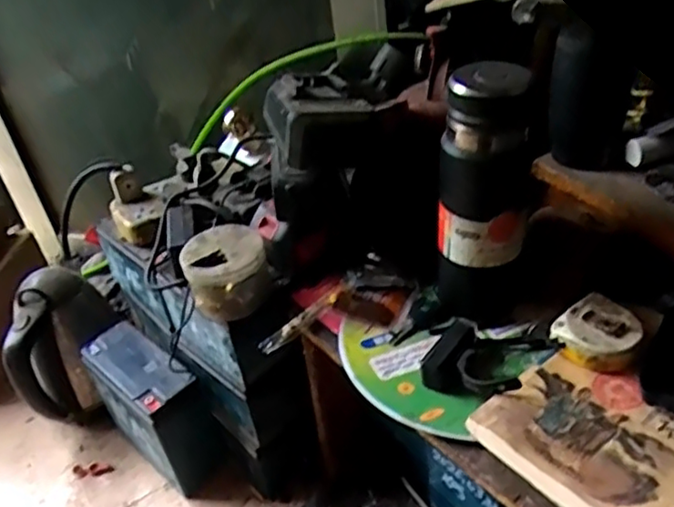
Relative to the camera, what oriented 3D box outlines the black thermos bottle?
[{"bbox_3d":[0.131,-0.050,0.583,0.079,0.224,0.066,5,41,14],"label":"black thermos bottle"}]

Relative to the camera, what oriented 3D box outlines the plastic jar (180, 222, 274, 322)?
[{"bbox_3d":[-0.115,0.018,0.682,0.085,0.061,0.077,-13,40,-7],"label":"plastic jar"}]

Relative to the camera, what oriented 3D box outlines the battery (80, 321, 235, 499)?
[{"bbox_3d":[-0.238,0.205,0.857,0.194,0.175,0.079,26,49,33],"label":"battery"}]

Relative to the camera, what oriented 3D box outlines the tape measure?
[{"bbox_3d":[0.228,0.071,0.564,0.068,0.024,0.063,-29,44,-25],"label":"tape measure"}]

